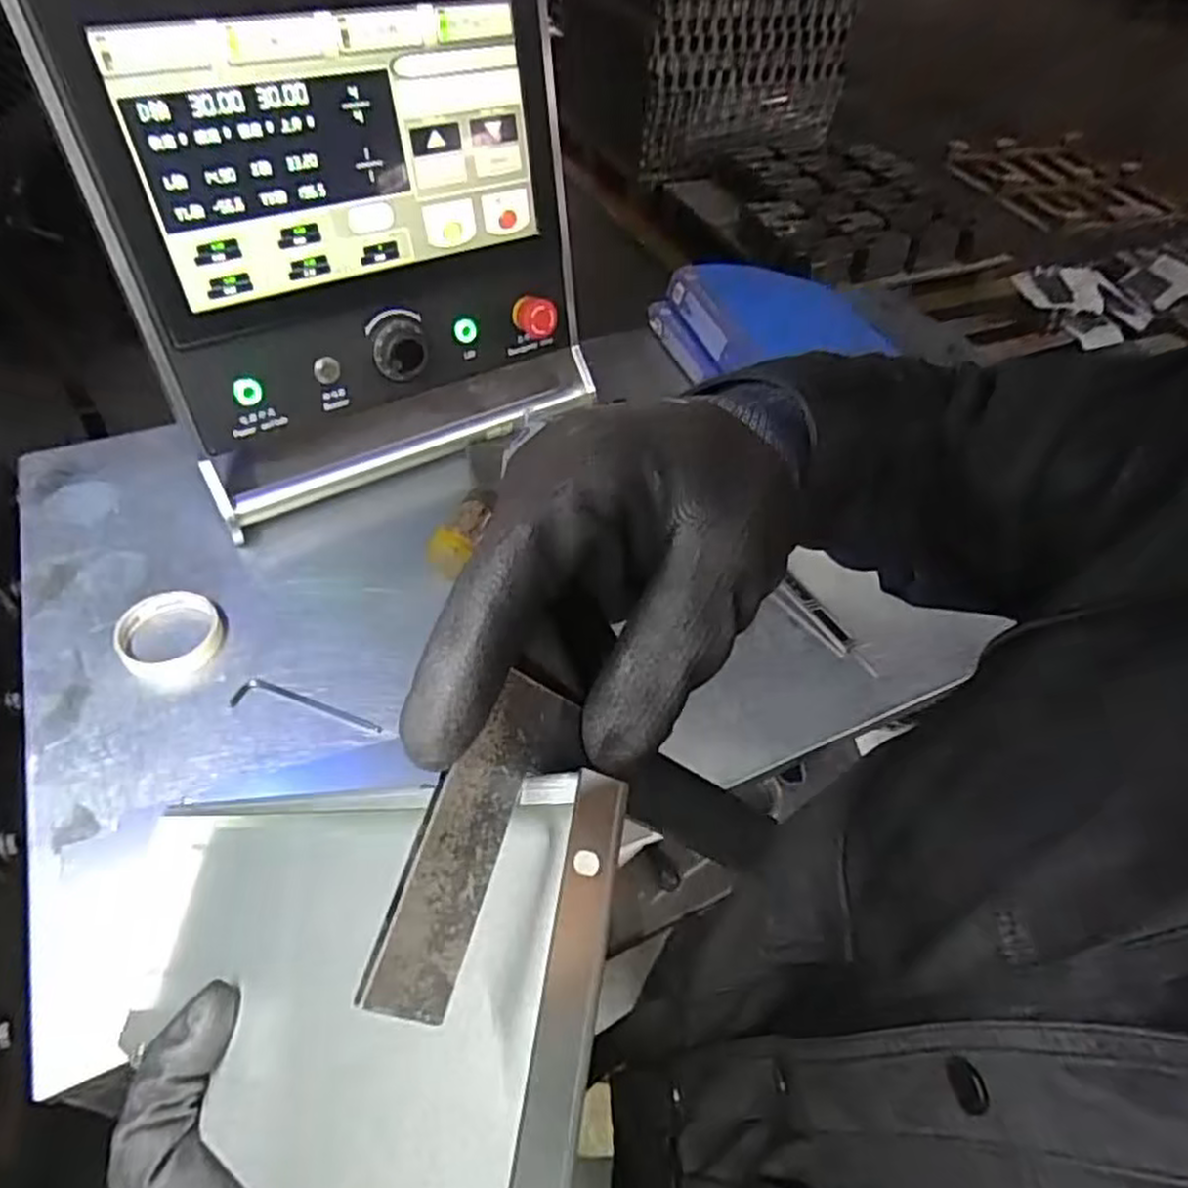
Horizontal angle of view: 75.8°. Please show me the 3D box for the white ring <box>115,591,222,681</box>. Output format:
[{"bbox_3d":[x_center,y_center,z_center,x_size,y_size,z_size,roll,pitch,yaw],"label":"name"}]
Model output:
[{"bbox_3d":[-0.375,0.035,0.674,0.083,0.018,0.085,2,49,-2],"label":"white ring"}]

